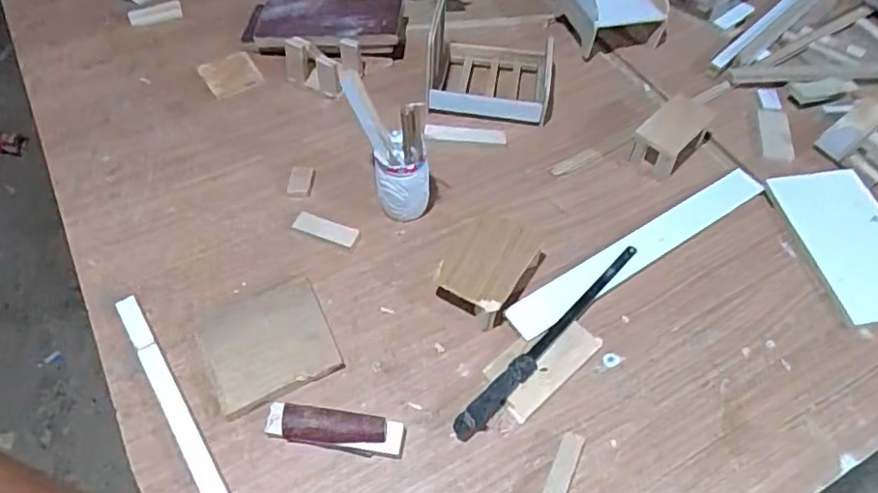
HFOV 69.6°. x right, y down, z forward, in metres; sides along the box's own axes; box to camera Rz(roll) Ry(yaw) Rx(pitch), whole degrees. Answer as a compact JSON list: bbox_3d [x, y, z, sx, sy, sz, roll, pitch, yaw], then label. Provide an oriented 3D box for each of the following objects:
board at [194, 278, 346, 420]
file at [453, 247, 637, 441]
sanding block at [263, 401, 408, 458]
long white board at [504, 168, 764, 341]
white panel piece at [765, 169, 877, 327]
[{"bbox_3d":[-0.179,0.103,0.661,0.125,0.019,0.116,-22,57,-14],"label":"board"},{"bbox_3d":[0.124,0.091,0.670,0.023,0.026,0.301,38,64,25],"label":"file"},{"bbox_3d":[-0.101,0.177,0.610,0.133,0.033,0.034,8,56,4],"label":"sanding block"},{"bbox_3d":[0.244,0.000,0.753,0.389,0.008,0.049,-29,61,-21],"label":"long white board"},{"bbox_3d":[0.494,-0.007,0.752,0.117,0.008,0.213,-7,56,-6],"label":"white panel piece"}]

